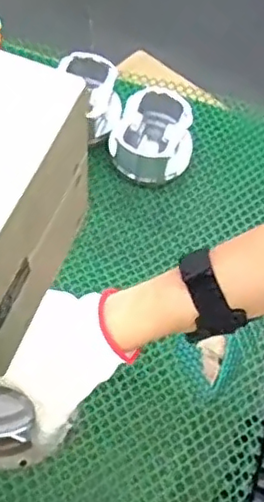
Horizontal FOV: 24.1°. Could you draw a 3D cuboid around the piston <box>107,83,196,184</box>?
[{"bbox_3d":[0.024,-0.133,0.707,0.094,0.062,0.098,9,60,1],"label":"piston"}]

